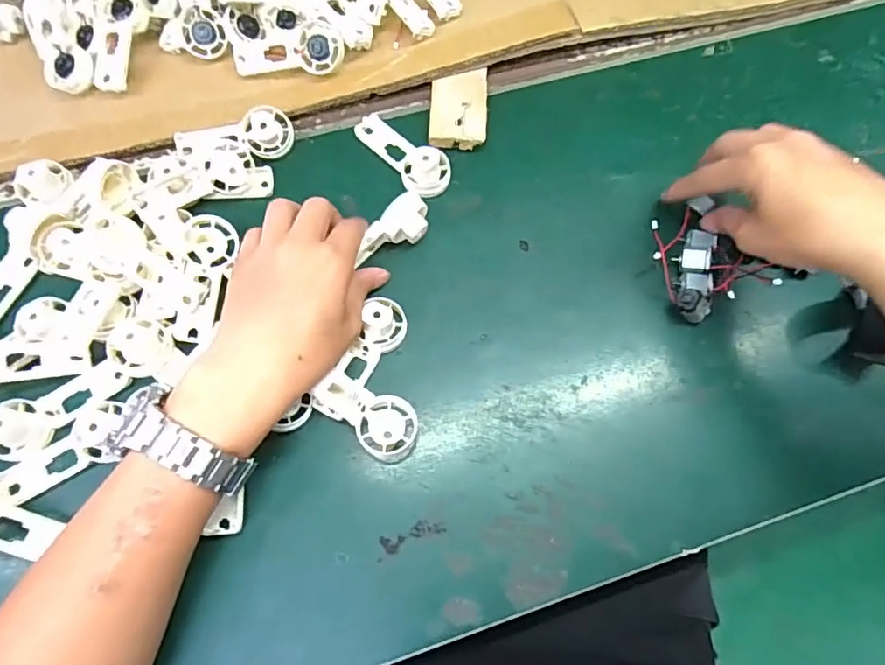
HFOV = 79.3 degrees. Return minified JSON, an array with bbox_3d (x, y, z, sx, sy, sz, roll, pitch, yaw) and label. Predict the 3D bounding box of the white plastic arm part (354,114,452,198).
[{"bbox_3d":[-0.033,-0.151,0.440,0.037,0.027,0.095,-41,76,-14],"label":"white plastic arm part"}]

